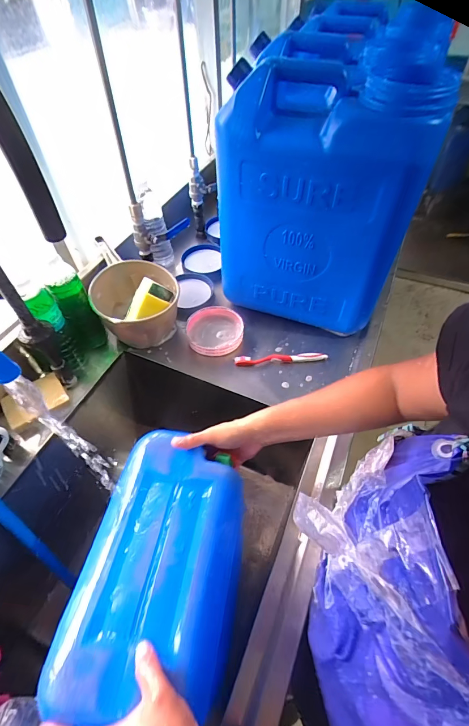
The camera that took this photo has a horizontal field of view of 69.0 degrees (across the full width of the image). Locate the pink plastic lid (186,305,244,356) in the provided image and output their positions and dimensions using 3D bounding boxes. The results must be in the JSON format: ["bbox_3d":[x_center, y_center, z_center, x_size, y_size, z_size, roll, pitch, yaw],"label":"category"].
[{"bbox_3d":[-0.042,-0.068,0.723,0.115,0.035,0.116,-1,52,2],"label":"pink plastic lid"}]

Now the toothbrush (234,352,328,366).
[{"bbox_3d":[0.093,-0.011,0.687,0.185,0.021,0.021,-5,52,-2],"label":"toothbrush"}]

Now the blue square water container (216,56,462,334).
[{"bbox_3d":[0.144,-0.270,0.628,0.317,0.413,0.188,17,54,15],"label":"blue square water container"}]

